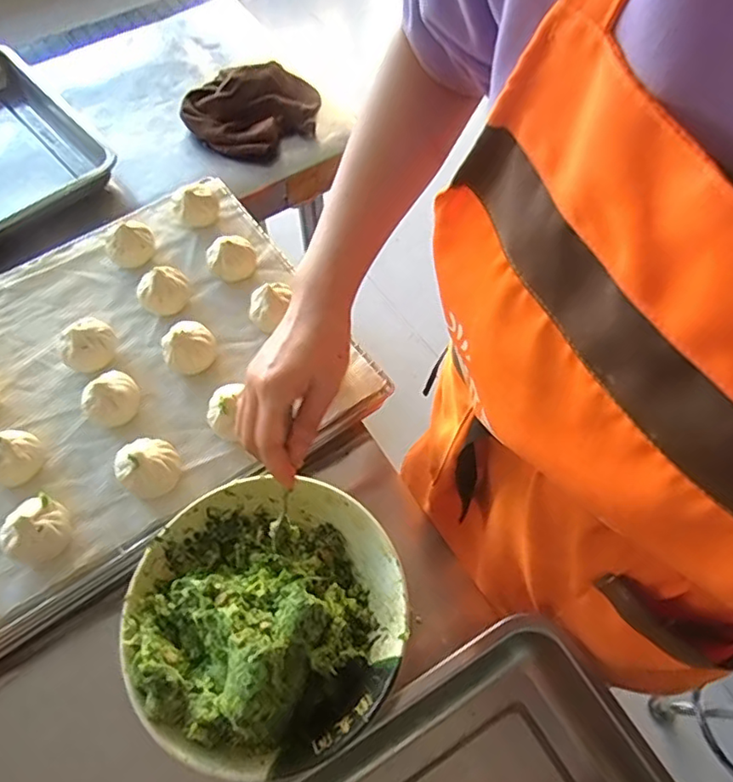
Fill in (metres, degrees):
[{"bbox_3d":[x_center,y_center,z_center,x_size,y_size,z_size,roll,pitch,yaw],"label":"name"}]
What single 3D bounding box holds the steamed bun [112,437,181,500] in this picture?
[{"bbox_3d":[-0.203,0.068,0.541,0.055,0.043,0.052,-1,60,2],"label":"steamed bun"}]

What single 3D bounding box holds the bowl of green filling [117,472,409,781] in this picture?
[{"bbox_3d":[-0.080,0.172,0.462,0.212,0.078,0.214,-1,60,2],"label":"bowl of green filling"}]

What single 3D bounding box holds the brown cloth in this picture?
[{"bbox_3d":[-0.175,-0.431,0.890,0.203,0.057,0.196,-13,60,-5],"label":"brown cloth"}]

